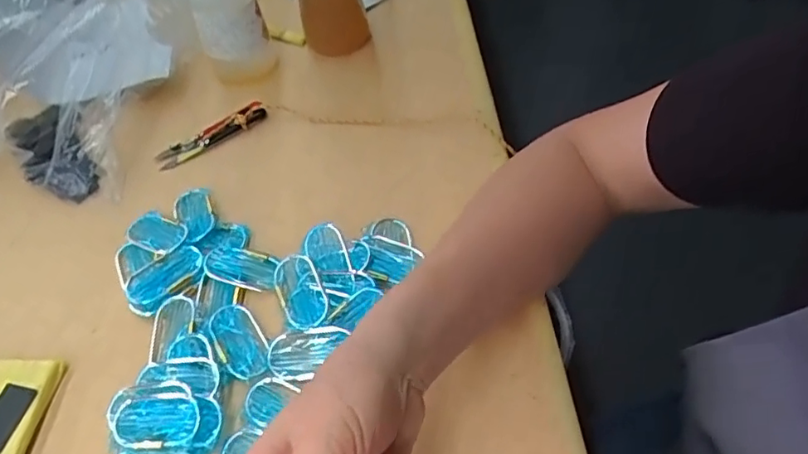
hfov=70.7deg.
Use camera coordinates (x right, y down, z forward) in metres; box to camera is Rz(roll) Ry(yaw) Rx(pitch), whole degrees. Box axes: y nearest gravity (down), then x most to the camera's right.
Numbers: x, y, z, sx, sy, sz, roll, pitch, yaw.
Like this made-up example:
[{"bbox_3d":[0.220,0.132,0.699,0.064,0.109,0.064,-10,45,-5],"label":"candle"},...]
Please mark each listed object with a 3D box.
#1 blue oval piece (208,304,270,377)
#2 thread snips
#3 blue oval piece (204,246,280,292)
[{"bbox_3d":[-0.113,0.078,0.389,0.029,0.004,0.058,-31,58,-19],"label":"blue oval piece"},{"bbox_3d":[-0.174,-0.085,0.514,0.103,0.015,0.026,-32,58,-19],"label":"thread snips"},{"bbox_3d":[-0.120,0.029,0.424,0.056,0.006,0.031,10,54,10],"label":"blue oval piece"}]

